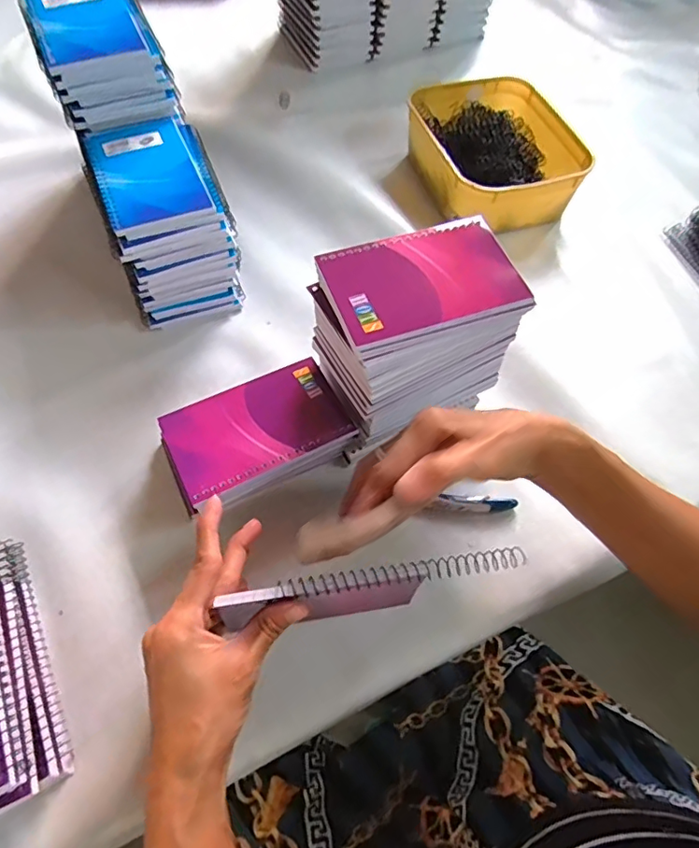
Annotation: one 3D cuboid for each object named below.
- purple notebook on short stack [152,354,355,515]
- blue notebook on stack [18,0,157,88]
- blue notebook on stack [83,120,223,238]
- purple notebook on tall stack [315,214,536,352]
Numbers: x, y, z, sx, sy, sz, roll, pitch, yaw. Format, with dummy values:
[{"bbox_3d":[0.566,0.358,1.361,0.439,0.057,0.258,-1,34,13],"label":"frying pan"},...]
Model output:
[{"bbox_3d":[-0.068,0.002,0.397,0.129,0.005,0.081,-24,64,-16],"label":"purple notebook on short stack"},{"bbox_3d":[-0.229,-0.343,0.457,0.085,0.022,0.127,-23,63,-15],"label":"blue notebook on stack"},{"bbox_3d":[-0.171,-0.213,0.446,0.084,0.008,0.131,-20,63,-14],"label":"blue notebook on stack"},{"bbox_3d":[0.051,-0.099,0.359,0.130,0.012,0.080,-16,62,-12],"label":"purple notebook on tall stack"}]

